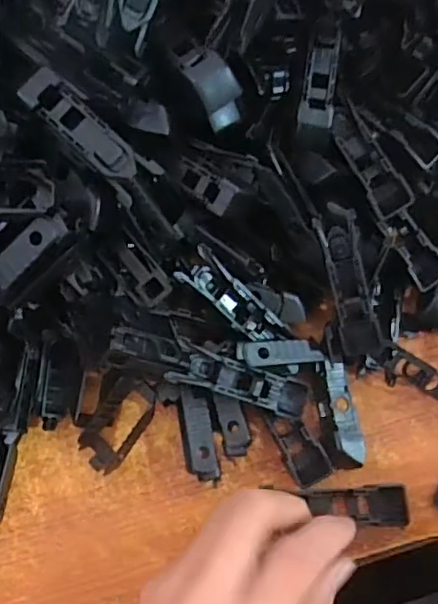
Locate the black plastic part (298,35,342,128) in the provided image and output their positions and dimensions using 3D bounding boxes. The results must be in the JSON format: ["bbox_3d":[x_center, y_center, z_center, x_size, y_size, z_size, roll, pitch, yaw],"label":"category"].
[{"bbox_3d":[0.048,-0.103,0.269,0.016,0.005,0.043,10,89,4],"label":"black plastic part"}]

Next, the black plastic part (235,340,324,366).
[{"bbox_3d":[0.029,0.024,0.271,0.042,0.004,0.012,2,72,-15],"label":"black plastic part"}]

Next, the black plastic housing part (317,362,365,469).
[{"bbox_3d":[0.058,0.056,0.284,0.017,0.019,0.049,-6,73,-1],"label":"black plastic housing part"}]

